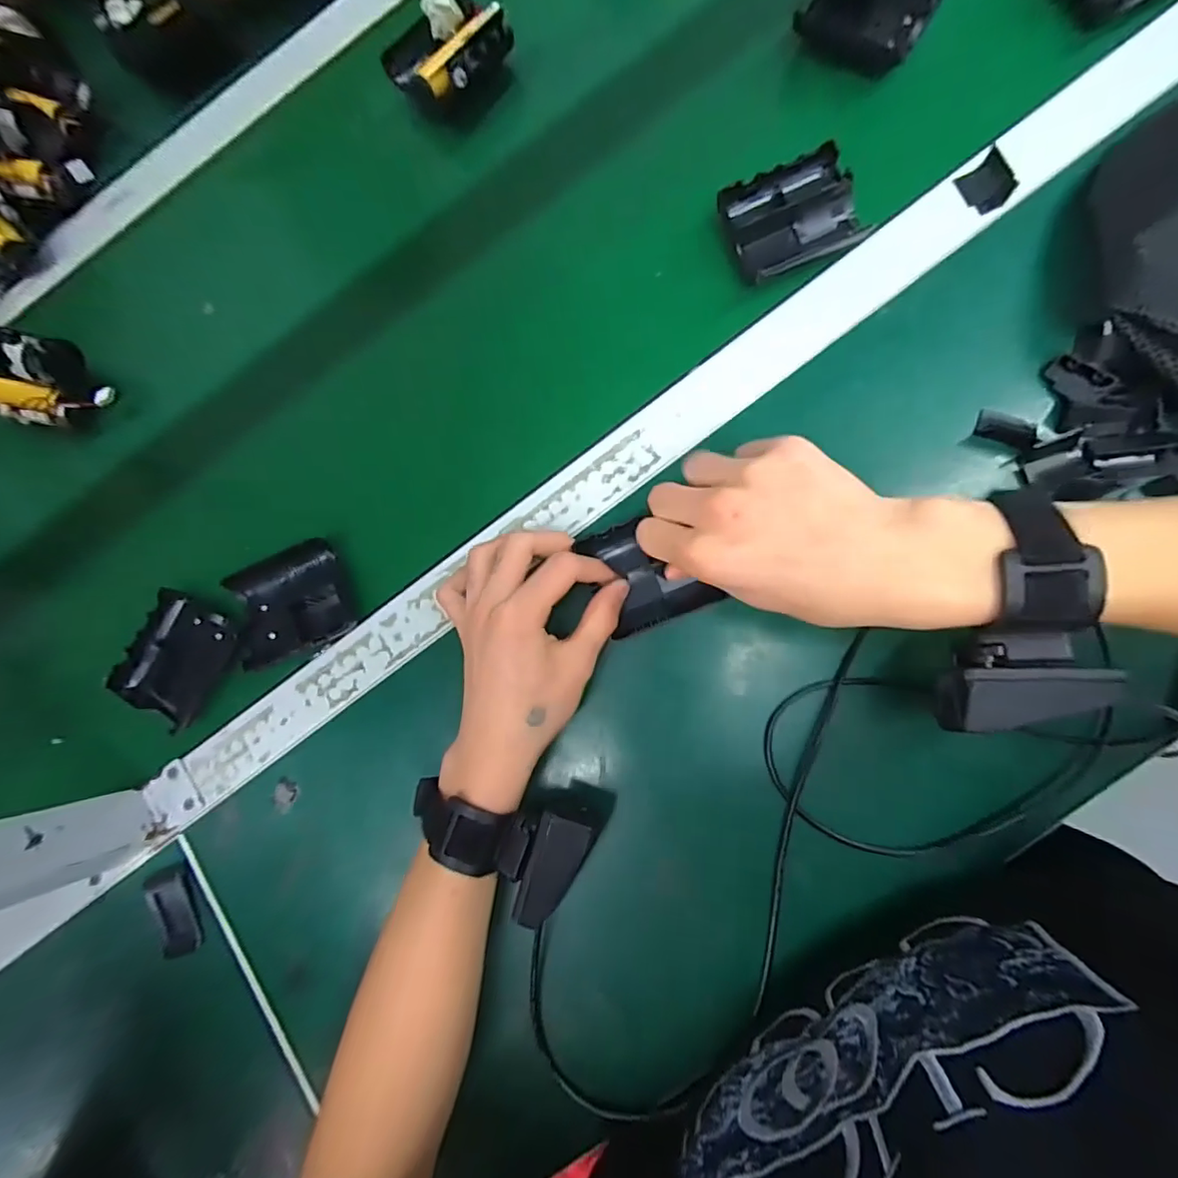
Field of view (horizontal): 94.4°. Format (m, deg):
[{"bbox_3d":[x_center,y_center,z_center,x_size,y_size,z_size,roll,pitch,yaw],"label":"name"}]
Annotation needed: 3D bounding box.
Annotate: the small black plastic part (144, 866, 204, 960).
[{"bbox_3d":[-0.275,0.213,0.362,0.027,0.009,0.056,-28,81,4],"label":"small black plastic part"}]

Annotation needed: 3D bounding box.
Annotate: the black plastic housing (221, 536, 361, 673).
[{"bbox_3d":[-0.205,0.012,0.372,0.076,0.022,0.068,-19,82,5],"label":"black plastic housing"}]

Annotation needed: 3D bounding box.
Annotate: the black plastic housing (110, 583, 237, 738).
[{"bbox_3d":[-0.285,0.050,0.380,0.068,0.021,0.082,29,88,9],"label":"black plastic housing"}]

